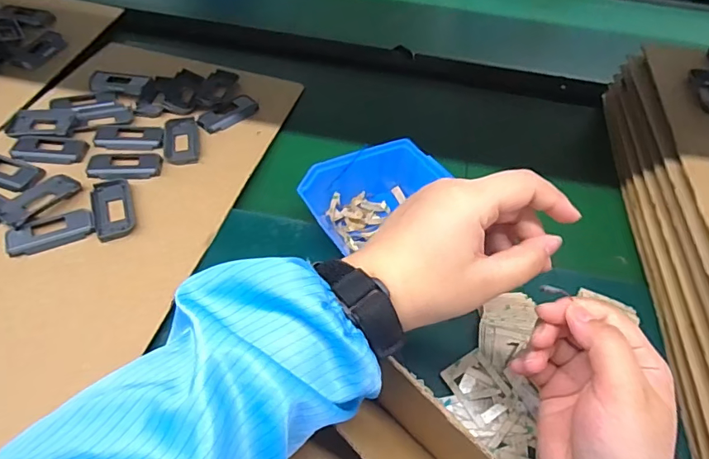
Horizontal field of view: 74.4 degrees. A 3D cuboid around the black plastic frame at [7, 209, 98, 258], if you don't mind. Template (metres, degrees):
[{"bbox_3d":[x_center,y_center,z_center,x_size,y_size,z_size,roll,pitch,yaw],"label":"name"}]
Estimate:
[{"bbox_3d":[-0.294,0.000,0.453,0.075,0.007,0.038,-16,55,-16],"label":"black plastic frame"}]

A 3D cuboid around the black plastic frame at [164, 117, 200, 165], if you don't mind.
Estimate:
[{"bbox_3d":[-0.202,-0.104,0.547,0.038,0.006,0.077,-8,53,-11],"label":"black plastic frame"}]

